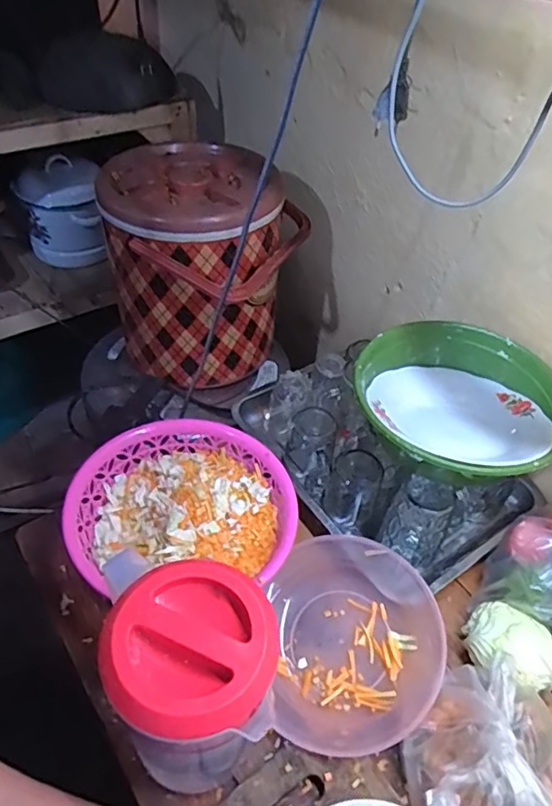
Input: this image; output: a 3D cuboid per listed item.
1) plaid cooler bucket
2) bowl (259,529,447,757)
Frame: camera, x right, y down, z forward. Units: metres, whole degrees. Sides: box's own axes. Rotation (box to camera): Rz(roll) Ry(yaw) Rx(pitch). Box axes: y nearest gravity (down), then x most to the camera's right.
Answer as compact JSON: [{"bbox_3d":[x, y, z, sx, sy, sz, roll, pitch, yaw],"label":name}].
[{"bbox_3d":[-0.134,-0.221,0.949,0.288,0.298,0.251,23,48,14],"label":"plaid cooler bucket"},{"bbox_3d":[0.087,0.257,0.628,0.178,0.065,0.214,-2,47,-9],"label":"bowl"}]

